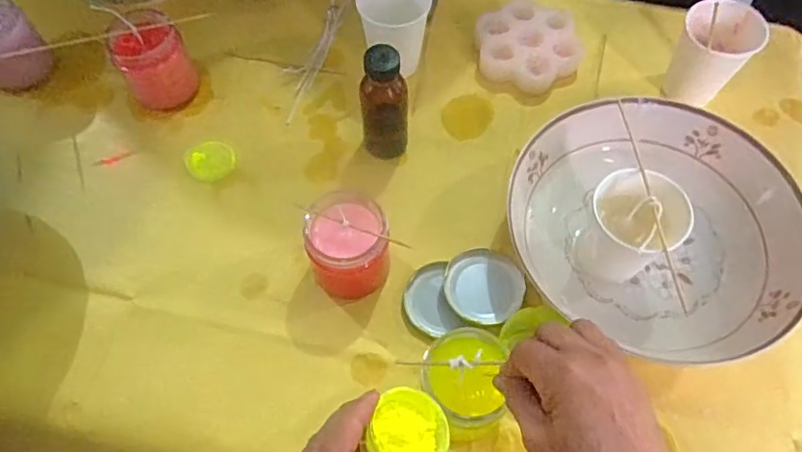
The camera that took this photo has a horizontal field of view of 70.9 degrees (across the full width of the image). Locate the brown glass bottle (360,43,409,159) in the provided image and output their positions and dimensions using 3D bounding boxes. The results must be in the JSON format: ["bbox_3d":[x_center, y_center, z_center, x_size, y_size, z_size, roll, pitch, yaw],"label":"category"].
[{"bbox_3d":[-0.015,-0.108,0.507,0.041,0.108,0.041,-3,63,0],"label":"brown glass bottle"}]

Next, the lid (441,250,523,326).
[{"bbox_3d":[0.073,0.053,0.488,0.069,0.016,0.068,-1,63,2],"label":"lid"}]

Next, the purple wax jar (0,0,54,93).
[{"bbox_3d":[-0.374,-0.169,0.536,0.063,0.081,0.065,-1,63,2],"label":"purple wax jar"}]

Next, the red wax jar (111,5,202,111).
[{"bbox_3d":[-0.237,-0.160,0.540,0.066,0.072,0.061,-32,67,-14],"label":"red wax jar"}]

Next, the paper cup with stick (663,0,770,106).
[{"bbox_3d":[0.297,-0.165,0.541,0.066,0.090,0.064,-1,63,2],"label":"paper cup with stick"}]

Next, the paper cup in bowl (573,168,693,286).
[{"bbox_3d":[0.180,0.003,0.455,0.067,0.093,0.070,-1,63,2],"label":"paper cup in bowl"}]

